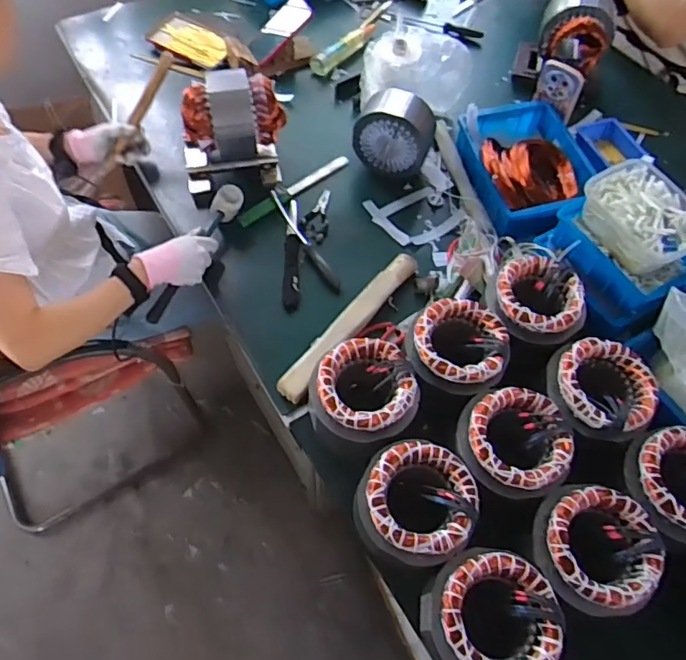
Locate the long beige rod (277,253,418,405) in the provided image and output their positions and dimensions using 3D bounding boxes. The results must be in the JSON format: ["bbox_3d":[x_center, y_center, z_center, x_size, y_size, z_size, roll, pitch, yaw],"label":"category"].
[{"bbox_3d":[0.016,-0.017,0.888,0.043,0.031,0.339,35,65,17],"label":"long beige rod"}]

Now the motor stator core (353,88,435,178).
[{"bbox_3d":[0.107,-0.391,1.054,0.141,0.128,0.105,23,62,11],"label":"motor stator core"}]

